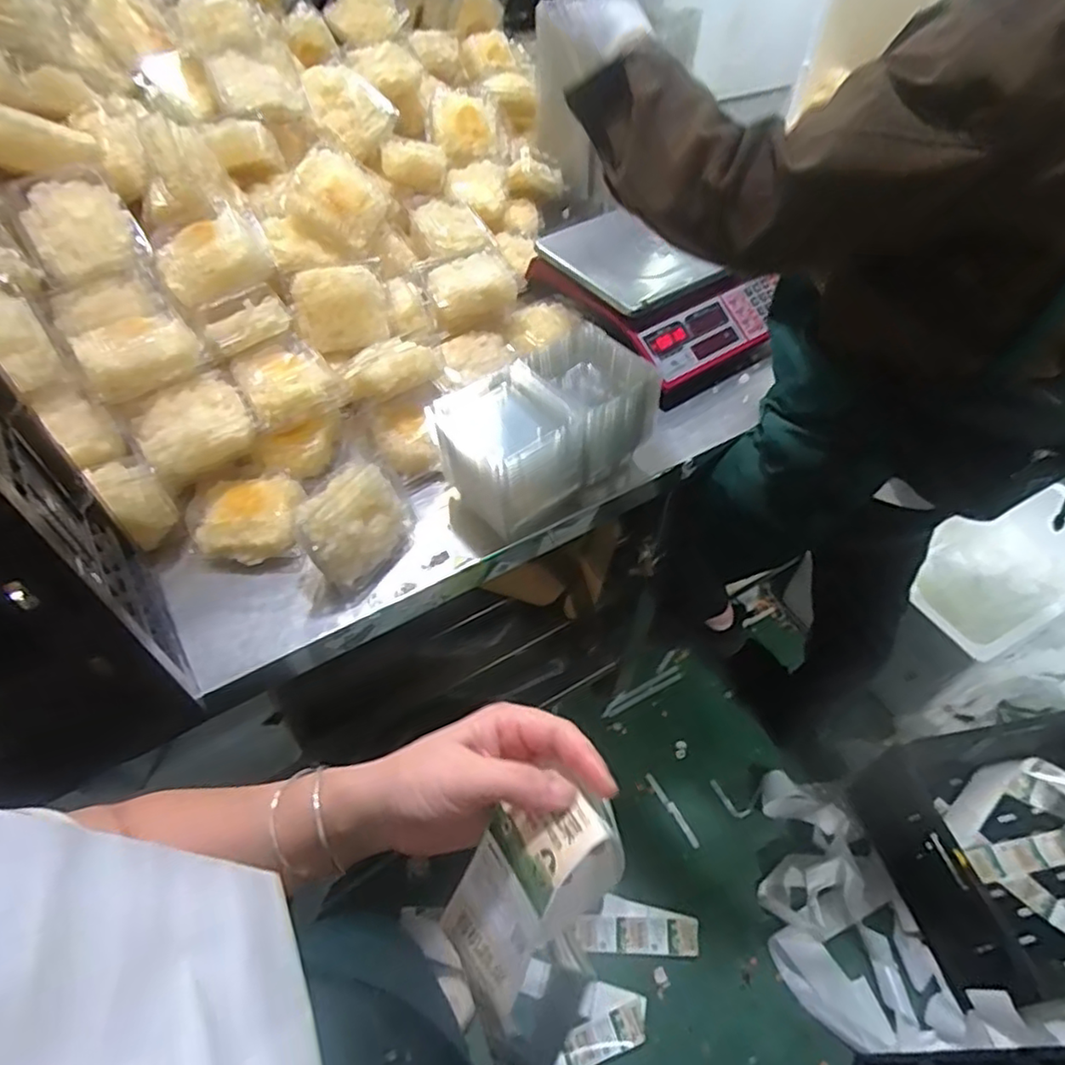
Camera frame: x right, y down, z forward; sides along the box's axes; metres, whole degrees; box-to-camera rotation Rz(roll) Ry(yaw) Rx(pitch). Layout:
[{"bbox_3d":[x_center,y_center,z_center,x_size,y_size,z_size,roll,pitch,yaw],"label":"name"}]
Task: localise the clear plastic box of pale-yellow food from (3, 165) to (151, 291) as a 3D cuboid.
[{"bbox_3d":[-0.510,-0.346,0.740,0.109,0.033,0.123,-25,90,-20],"label":"clear plastic box of pale-yellow food"}]

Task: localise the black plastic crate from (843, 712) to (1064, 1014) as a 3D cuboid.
[{"bbox_3d":[0.970,0.550,1.172,0.633,0.176,0.399,-8,51,-7],"label":"black plastic crate"}]

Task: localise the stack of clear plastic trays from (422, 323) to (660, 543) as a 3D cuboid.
[{"bbox_3d":[0.020,-0.118,0.759,0.231,0.142,0.138,-28,57,-21],"label":"stack of clear plastic trays"}]

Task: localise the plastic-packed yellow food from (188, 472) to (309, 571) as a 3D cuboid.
[{"bbox_3d":[-0.311,-0.015,0.720,0.123,0.053,0.103,-3,51,-3],"label":"plastic-packed yellow food"}]

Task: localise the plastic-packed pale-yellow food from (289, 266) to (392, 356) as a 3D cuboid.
[{"bbox_3d":[-0.240,-0.282,0.828,0.111,0.087,0.045,-10,52,-9],"label":"plastic-packed pale-yellow food"}]

